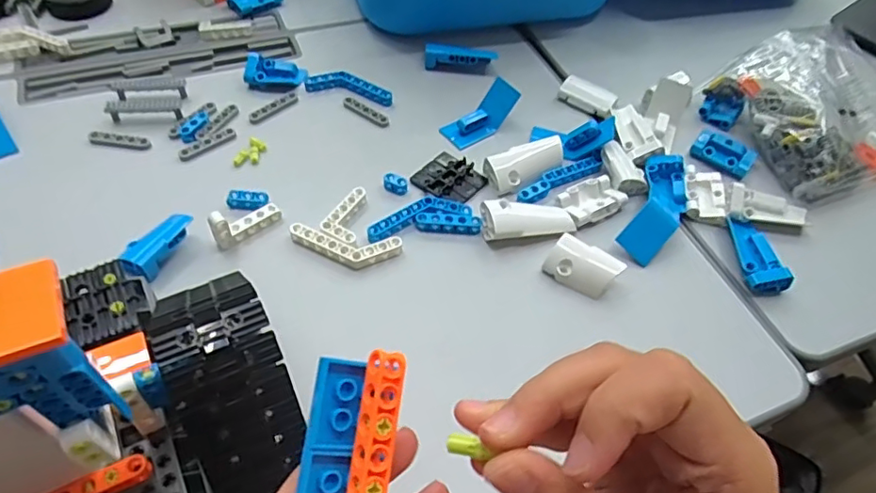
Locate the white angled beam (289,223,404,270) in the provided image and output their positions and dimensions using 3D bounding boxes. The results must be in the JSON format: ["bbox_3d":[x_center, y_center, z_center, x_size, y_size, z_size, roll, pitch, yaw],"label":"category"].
[{"bbox_3d":[-0.067,0.000,0.411,0.080,0.008,0.027,10,54,2],"label":"white angled beam"}]

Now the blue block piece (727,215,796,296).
[{"bbox_3d":[0.242,0.003,0.436,0.027,0.021,0.066,3,54,-4],"label":"blue block piece"}]

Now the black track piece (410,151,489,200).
[{"bbox_3d":[0.010,-0.056,0.465,0.049,0.004,0.049,37,59,20],"label":"black track piece"}]

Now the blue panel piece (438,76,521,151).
[{"bbox_3d":[0.040,-0.113,0.500,0.073,0.012,0.032,-43,66,-5],"label":"blue panel piece"}]

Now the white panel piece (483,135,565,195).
[{"bbox_3d":[0.075,-0.068,0.466,0.070,0.017,0.028,-20,58,-18],"label":"white panel piece"}]

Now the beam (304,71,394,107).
[{"bbox_3d":[-0.079,-0.145,0.521,0.080,0.009,0.025,14,54,5],"label":"beam"}]

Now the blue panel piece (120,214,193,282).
[{"bbox_3d":[-0.194,0.000,0.397,0.026,0.020,0.054,24,55,12],"label":"blue panel piece"}]

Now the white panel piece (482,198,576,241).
[{"bbox_3d":[0.068,-0.021,0.432,0.070,0.015,0.032,1,54,-5],"label":"white panel piece"}]

